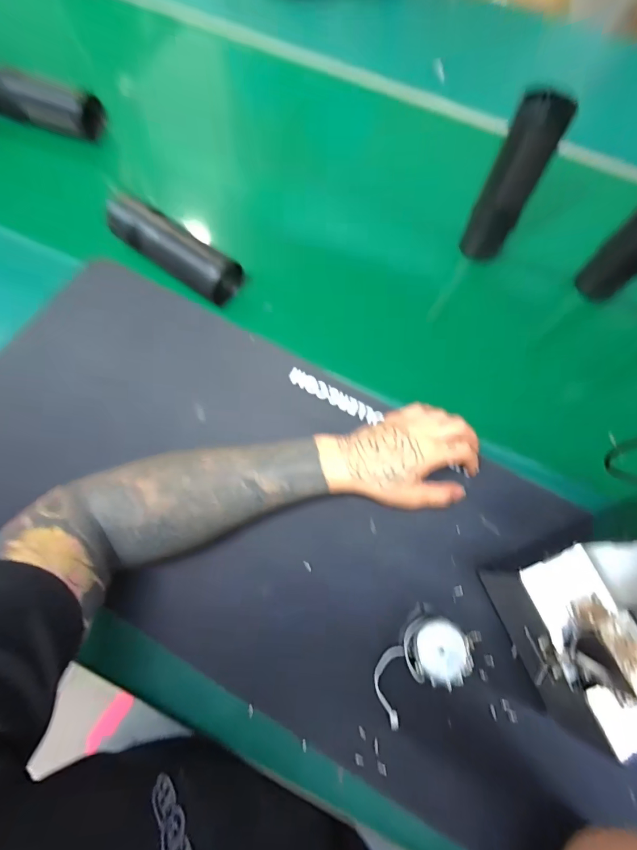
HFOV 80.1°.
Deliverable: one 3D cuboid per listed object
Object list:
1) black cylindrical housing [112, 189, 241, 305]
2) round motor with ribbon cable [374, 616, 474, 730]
[{"bbox_3d":[-0.161,-0.203,0.442,0.181,0.049,0.057,35,73,5],"label":"black cylindrical housing"},{"bbox_3d":[0.086,0.201,0.315,0.090,0.034,0.052,-42,82,-16],"label":"round motor with ribbon cable"}]

